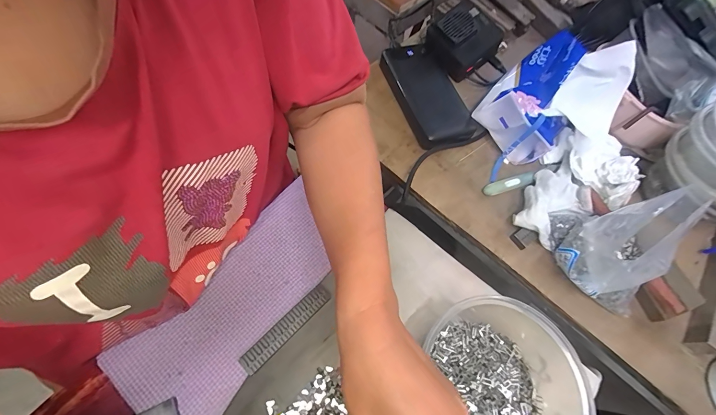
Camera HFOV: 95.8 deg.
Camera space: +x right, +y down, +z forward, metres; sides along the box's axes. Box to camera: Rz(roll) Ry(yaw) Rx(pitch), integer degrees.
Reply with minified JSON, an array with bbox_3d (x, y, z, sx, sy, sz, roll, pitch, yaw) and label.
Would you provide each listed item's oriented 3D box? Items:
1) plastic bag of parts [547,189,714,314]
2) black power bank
[{"bbox_3d":[0.257,0.041,0.314,0.089,0.105,0.108,-2,65,-9],"label":"plastic bag of parts"},{"bbox_3d":[0.087,-0.149,0.423,0.072,0.028,0.156,-16,68,-15],"label":"black power bank"}]

